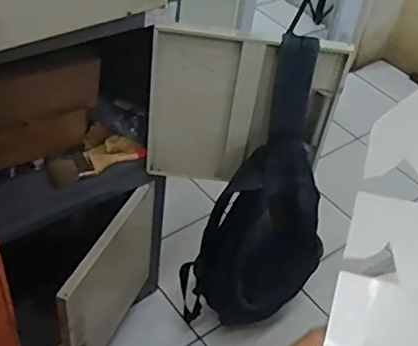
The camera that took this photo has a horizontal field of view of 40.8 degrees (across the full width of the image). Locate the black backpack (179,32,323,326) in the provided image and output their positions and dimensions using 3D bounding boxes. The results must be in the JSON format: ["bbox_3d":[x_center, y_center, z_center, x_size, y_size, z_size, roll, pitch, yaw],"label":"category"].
[{"bbox_3d":[0.100,0.066,1.039,0.264,0.600,0.139,7,43,-1],"label":"black backpack"}]

